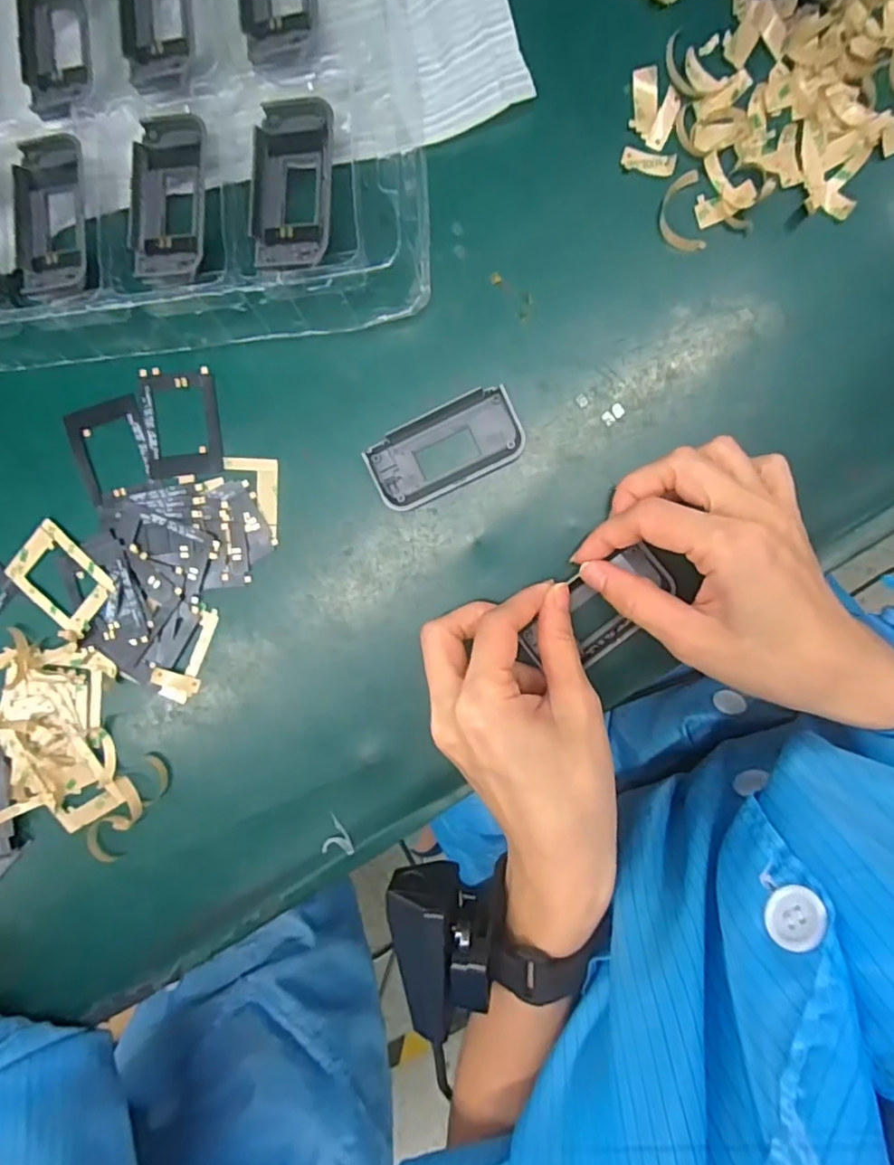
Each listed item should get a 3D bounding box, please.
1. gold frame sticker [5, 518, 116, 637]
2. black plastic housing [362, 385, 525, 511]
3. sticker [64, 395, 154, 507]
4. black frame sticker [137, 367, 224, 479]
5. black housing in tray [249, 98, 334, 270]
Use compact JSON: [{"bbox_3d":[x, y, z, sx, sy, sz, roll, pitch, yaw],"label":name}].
[{"bbox_3d":[-0.205,-0.002,0.315,0.038,0.004,0.053,-44,92,7],"label":"gold frame sticker"},{"bbox_3d":[-0.001,-0.066,0.295,0.076,0.008,0.038,-25,94,6],"label":"black plastic housing"},{"bbox_3d":[-0.175,-0.067,0.310,0.039,0.004,0.051,-13,95,5],"label":"sticker"},{"bbox_3d":[-0.137,-0.083,0.305,0.040,0.004,0.054,-4,96,4],"label":"black frame sticker"},{"bbox_3d":[-0.071,-0.184,0.275,0.036,0.016,0.076,1,96,4],"label":"black housing in tray"}]

